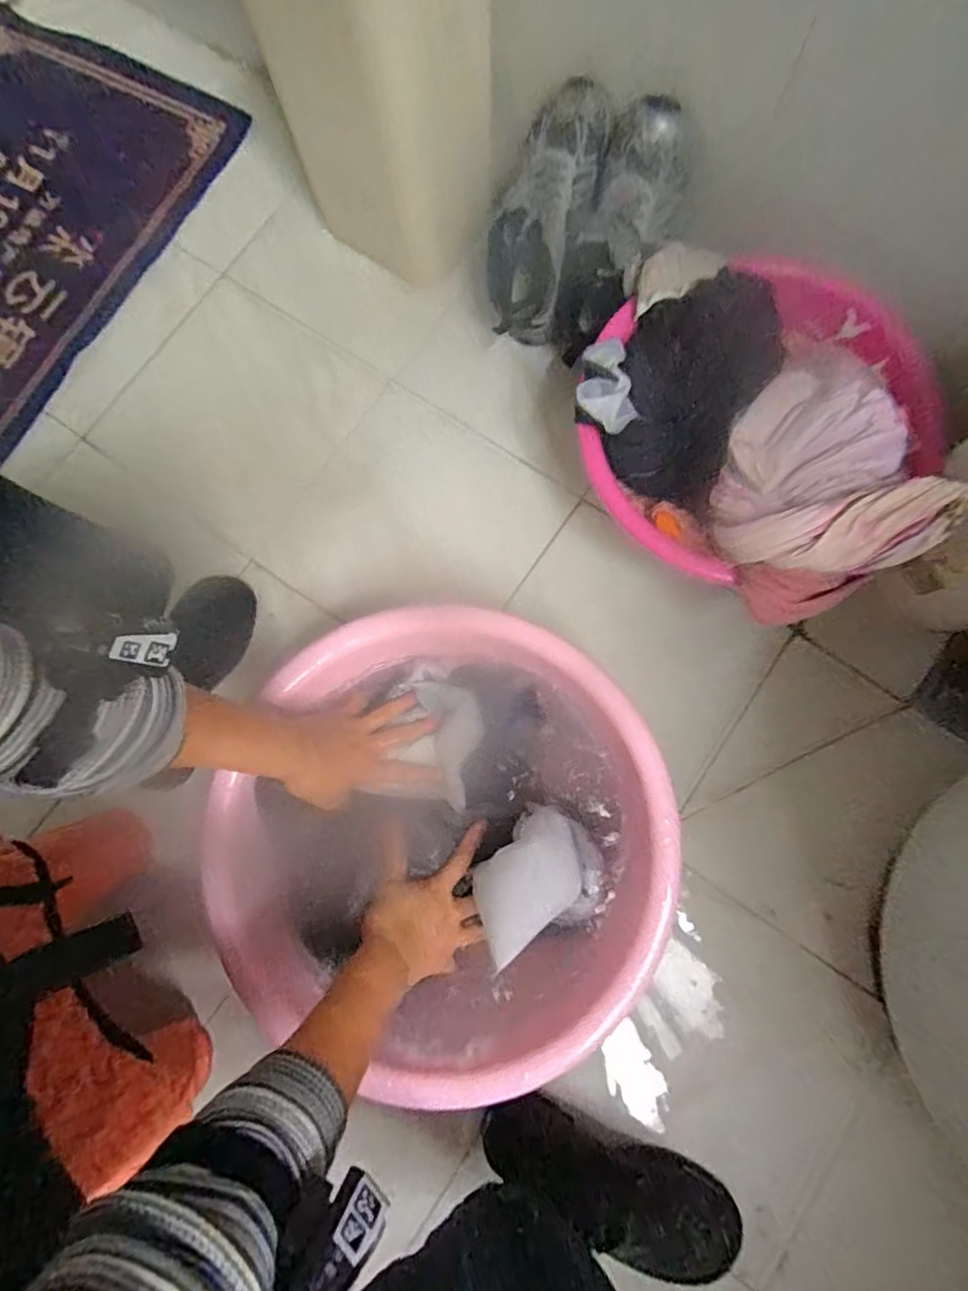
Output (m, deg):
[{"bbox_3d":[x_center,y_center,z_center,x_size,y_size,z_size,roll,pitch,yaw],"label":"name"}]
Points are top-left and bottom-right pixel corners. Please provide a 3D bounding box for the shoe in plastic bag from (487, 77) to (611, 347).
[{"bbox_3d":[0.063,-0.489,0.663,0.095,0.106,0.251,23,121,5],"label":"shoe in plastic bag"}]

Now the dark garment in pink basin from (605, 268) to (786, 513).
[{"bbox_3d":[0.211,-0.276,0.610,0.151,0.087,0.234,27,81,8],"label":"dark garment in pink basin"}]

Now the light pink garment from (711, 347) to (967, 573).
[{"bbox_3d":[0.280,-0.148,0.494,0.156,0.075,0.192,-22,79,-1],"label":"light pink garment"}]

